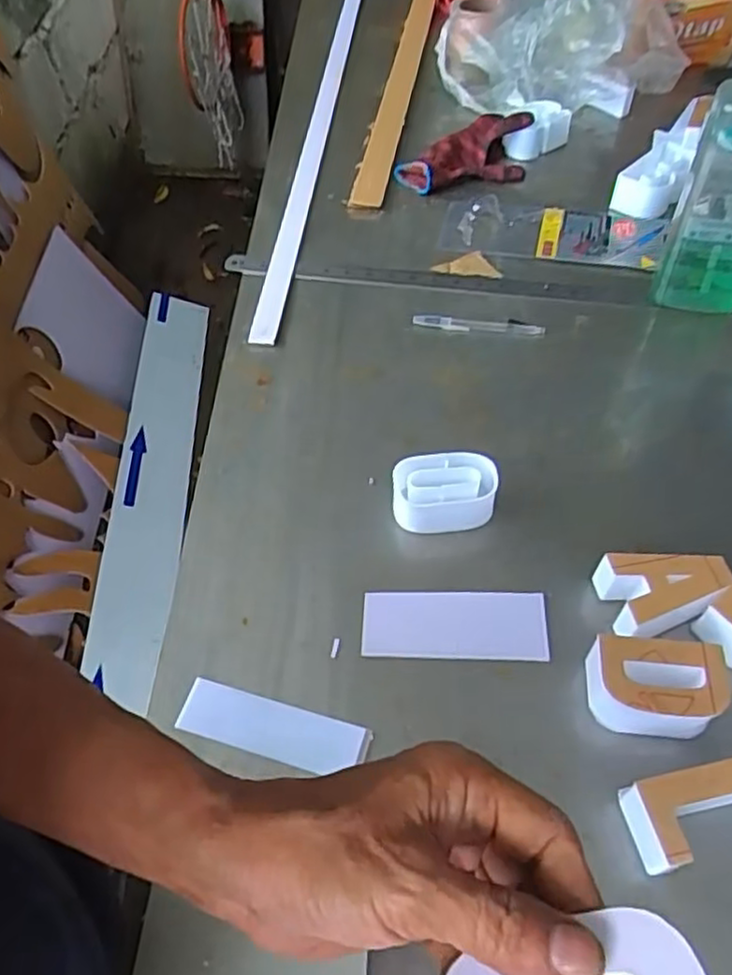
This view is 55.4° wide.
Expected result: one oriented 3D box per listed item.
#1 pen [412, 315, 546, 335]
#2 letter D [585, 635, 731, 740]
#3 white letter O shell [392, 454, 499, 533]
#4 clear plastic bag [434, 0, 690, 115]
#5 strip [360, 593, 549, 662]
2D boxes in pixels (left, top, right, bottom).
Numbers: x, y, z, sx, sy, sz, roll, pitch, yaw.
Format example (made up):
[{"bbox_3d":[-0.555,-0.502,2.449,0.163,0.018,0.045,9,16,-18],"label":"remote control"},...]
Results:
[{"bbox_3d":[0.118,-0.173,0.735,0.136,0.011,0.017,6,54,8],"label":"pen"},{"bbox_3d":[0.199,0.139,0.481,0.085,0.049,0.056,6,54,8],"label":"letter D"},{"bbox_3d":[0.066,0.007,0.586,0.085,0.041,0.053,-1,54,3],"label":"white letter O shell"},{"bbox_3d":[0.283,-0.649,1.007,0.341,0.115,0.241,5,54,7],"label":"clear plastic bag"},{"bbox_3d":[0.068,0.105,0.535,0.139,0.008,0.053,0,54,4],"label":"strip"}]

